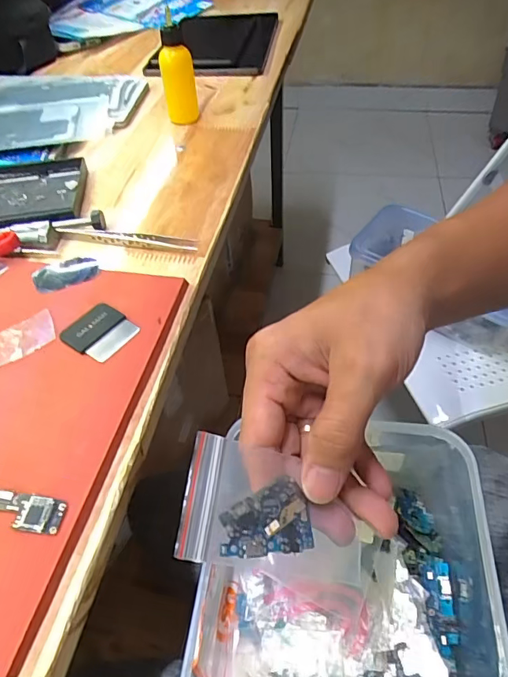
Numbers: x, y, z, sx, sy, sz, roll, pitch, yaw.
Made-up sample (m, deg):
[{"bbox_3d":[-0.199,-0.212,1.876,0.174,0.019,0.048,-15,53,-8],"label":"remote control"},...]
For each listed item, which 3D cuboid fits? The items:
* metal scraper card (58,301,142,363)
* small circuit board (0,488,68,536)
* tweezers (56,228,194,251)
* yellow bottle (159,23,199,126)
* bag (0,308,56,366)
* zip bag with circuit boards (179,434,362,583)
[{"bbox_3d":[-0.103,-0.004,0.306,0.042,0.004,0.039,30,55,21],"label":"metal scraper card"},{"bbox_3d":[-0.115,0.085,0.227,0.041,0.005,0.018,7,50,4],"label":"small circuit board"},{"bbox_3d":[-0.105,-0.082,0.376,0.116,0.007,0.011,7,50,4],"label":"tweezers"},{"bbox_3d":[-0.082,-0.284,0.504,0.035,0.101,0.029,-12,49,-6],"label":"yellow bottle"},{"bbox_3d":[-0.157,0.000,0.303,0.048,0.004,0.031,-25,55,-21],"label":"bag"},{"bbox_3d":[0.011,0.075,0.199,0.084,0.004,0.049,18,61,-18],"label":"zip bag with circuit boards"}]

